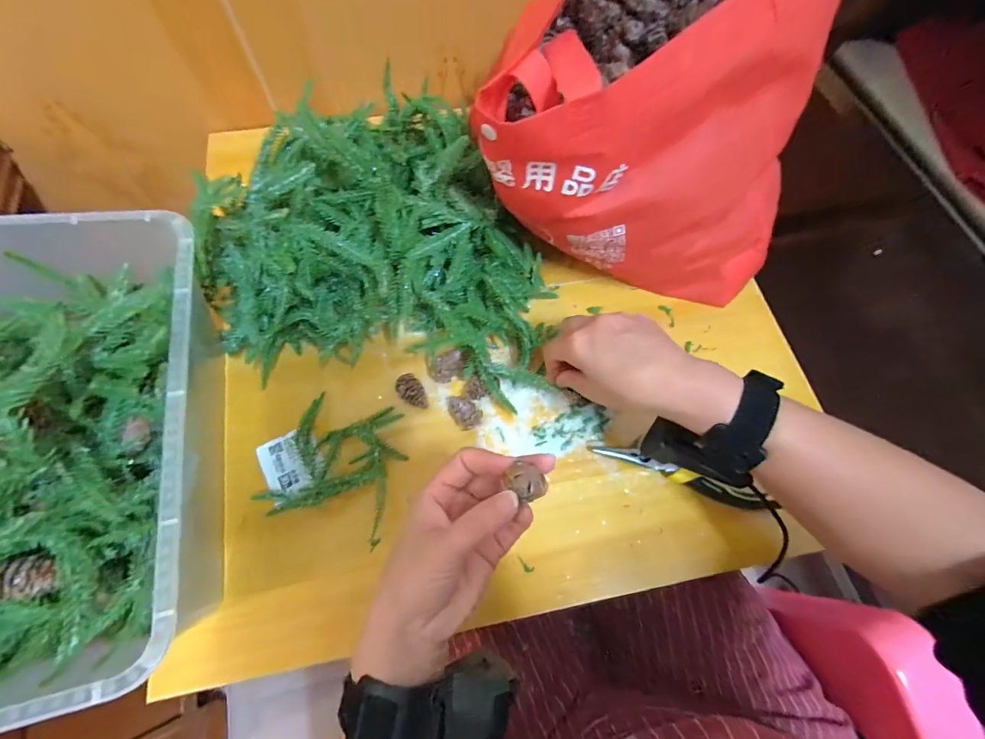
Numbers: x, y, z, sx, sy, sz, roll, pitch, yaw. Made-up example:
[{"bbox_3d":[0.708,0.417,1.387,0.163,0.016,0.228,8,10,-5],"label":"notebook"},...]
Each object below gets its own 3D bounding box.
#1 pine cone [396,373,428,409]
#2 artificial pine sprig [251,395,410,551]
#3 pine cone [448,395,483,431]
[{"bbox_3d":[-0.074,0.020,0.393,0.021,0.017,0.036,-35,71,-15],"label":"pine cone"},{"bbox_3d":[-0.137,0.077,0.366,0.115,0.032,0.106,12,67,4],"label":"artificial pine sprig"},{"bbox_3d":[-0.026,0.038,0.389,0.021,0.023,0.038,-35,71,-15],"label":"pine cone"}]

